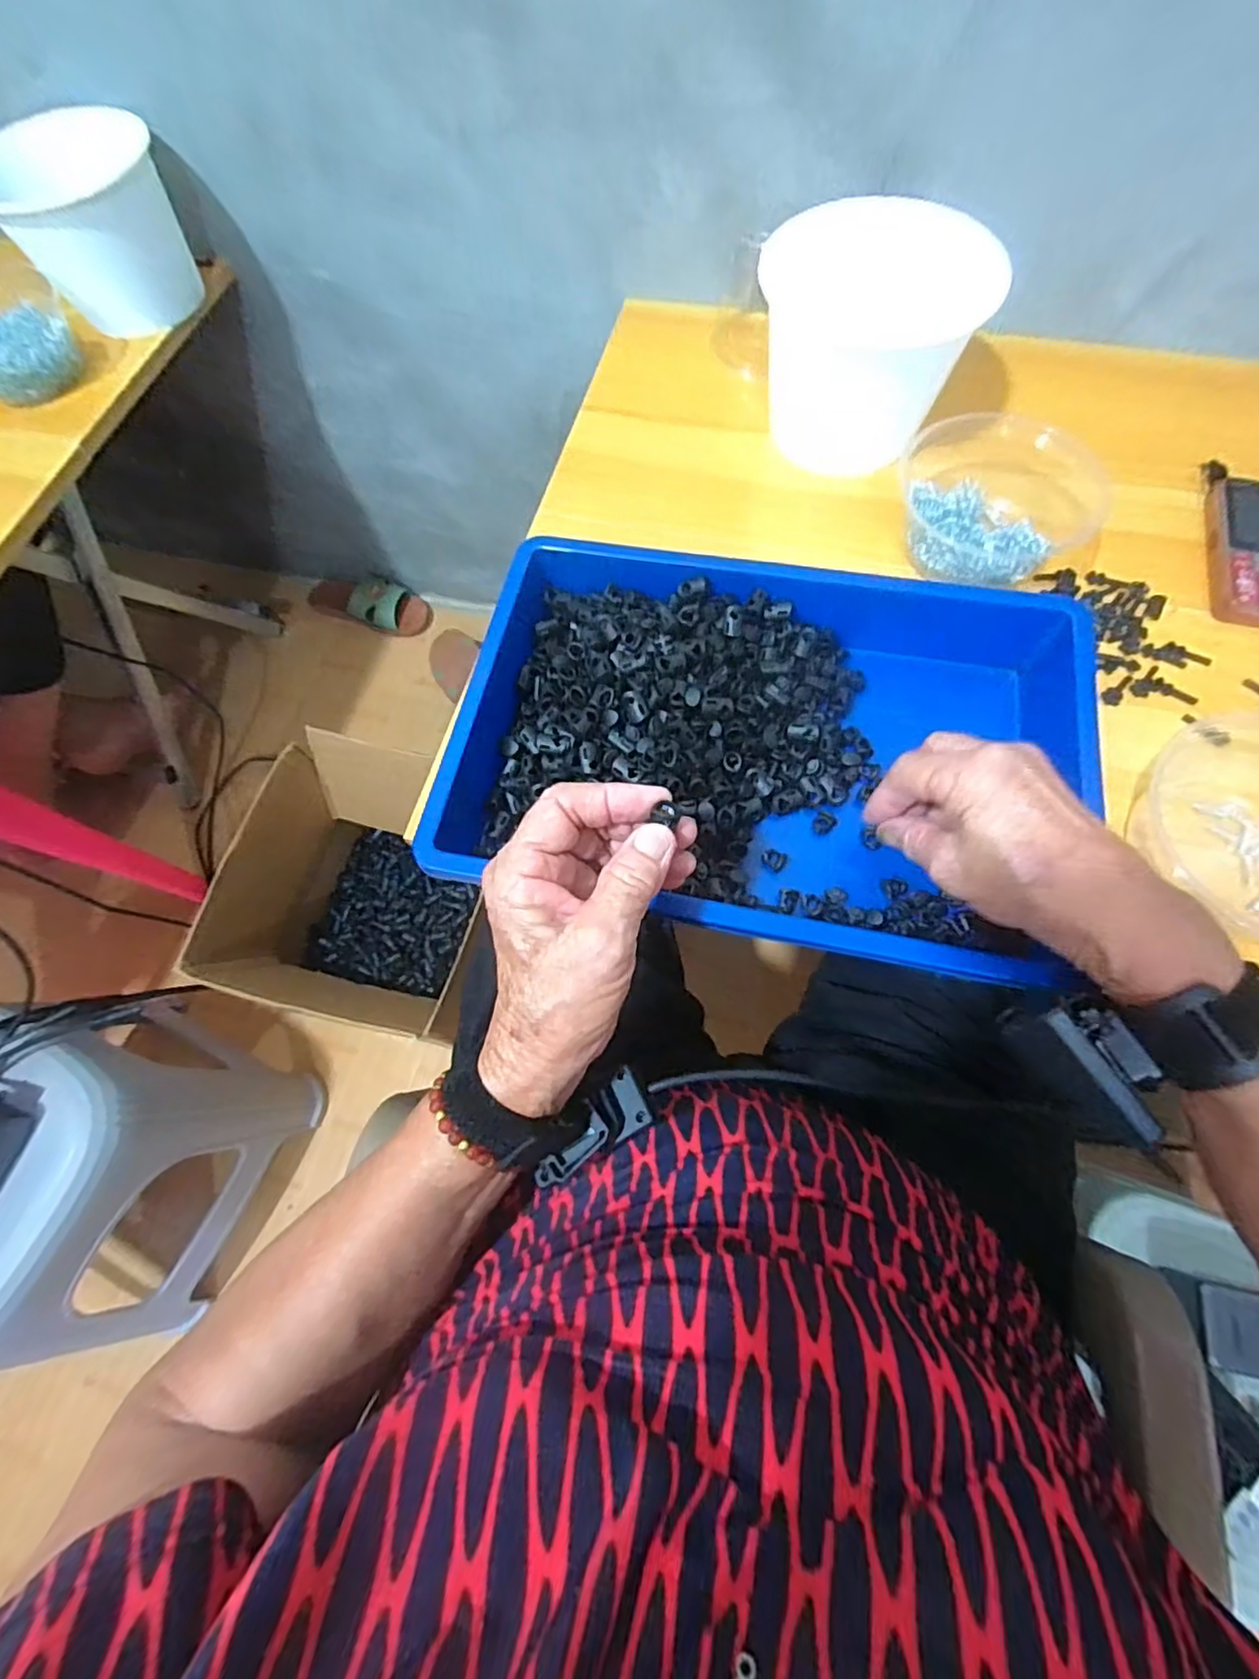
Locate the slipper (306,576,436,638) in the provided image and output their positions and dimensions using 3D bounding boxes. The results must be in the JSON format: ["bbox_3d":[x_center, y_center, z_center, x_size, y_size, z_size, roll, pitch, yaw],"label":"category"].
[{"bbox_3d":[-0.466,-0.425,1.129,0.236,0.057,0.095,19,70,10],"label":"slipper"}]

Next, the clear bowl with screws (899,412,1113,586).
[{"bbox_3d":[0.255,-0.243,0.459,0.111,0.069,0.134,-40,72,-12],"label":"clear bowl with screws"}]

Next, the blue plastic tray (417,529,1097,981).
[{"bbox_3d":[0.087,-0.069,0.415,0.368,0.073,0.277,10,69,7],"label":"blue plastic tray"}]

